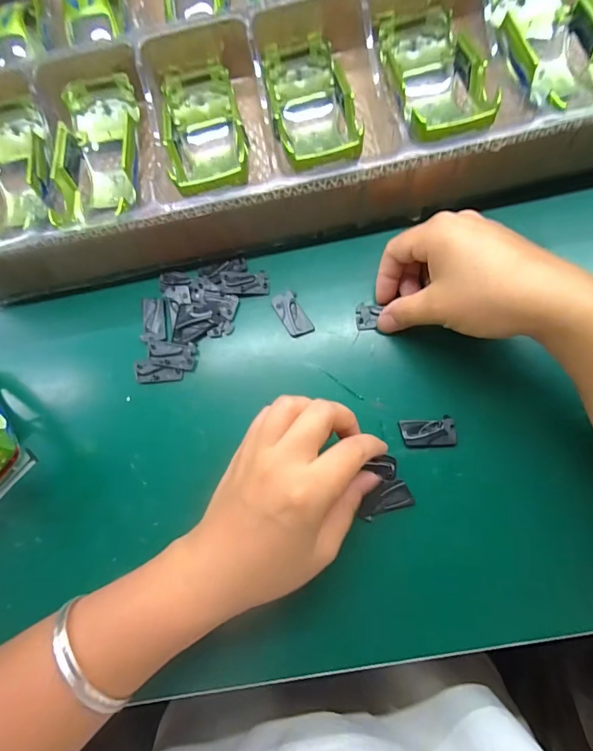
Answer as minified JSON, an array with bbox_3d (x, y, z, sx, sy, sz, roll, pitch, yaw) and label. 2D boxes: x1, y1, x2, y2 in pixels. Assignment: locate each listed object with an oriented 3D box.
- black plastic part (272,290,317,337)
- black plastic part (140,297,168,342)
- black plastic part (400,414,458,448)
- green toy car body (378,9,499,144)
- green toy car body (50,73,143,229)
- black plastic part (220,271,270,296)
[{"bbox_3d":[-0.003,-0.042,0.284,0.018,0.004,0.033,-27,76,-2],"label":"black plastic part"},{"bbox_3d":[-0.102,-0.040,0.290,0.017,0.004,0.033,-7,76,4],"label":"black plastic part"},{"bbox_3d":[0.084,0.037,0.260,0.033,0.006,0.019,-8,76,3],"label":"black plastic part"},{"bbox_3d":[0.094,-0.204,0.284,0.057,0.038,0.134,-4,59,2],"label":"green toy car body"},{"bbox_3d":[-0.143,-0.165,0.296,0.054,0.029,0.119,-5,76,4],"label":"green toy car body"},{"bbox_3d":[-0.037,-0.066,0.290,0.034,0.004,0.018,-2,77,5],"label":"black plastic part"}]

